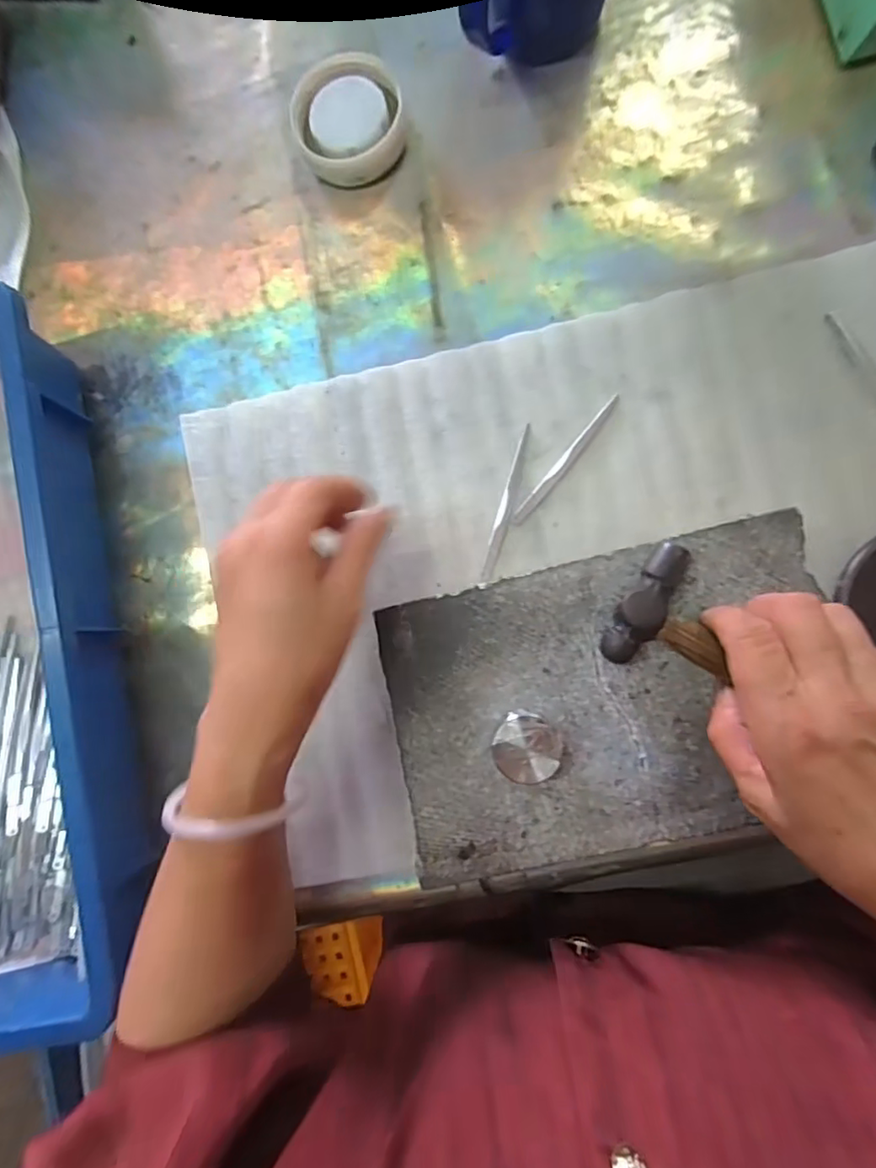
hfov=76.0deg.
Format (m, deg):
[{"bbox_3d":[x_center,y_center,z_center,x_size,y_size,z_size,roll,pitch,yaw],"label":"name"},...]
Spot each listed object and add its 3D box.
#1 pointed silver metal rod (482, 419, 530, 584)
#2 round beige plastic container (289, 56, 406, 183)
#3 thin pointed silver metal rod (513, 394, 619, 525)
[{"bbox_3d":[0.044,-0.052,0.357,0.009,0.004,0.100,16,86,8],"label":"pointed silver metal rod"},{"bbox_3d":[-0.059,-0.311,0.378,0.071,0.027,0.074,-1,84,7],"label":"round beige plastic container"},{"bbox_3d":[0.081,-0.078,0.355,0.008,0.005,0.100,40,90,9],"label":"thin pointed silver metal rod"}]

